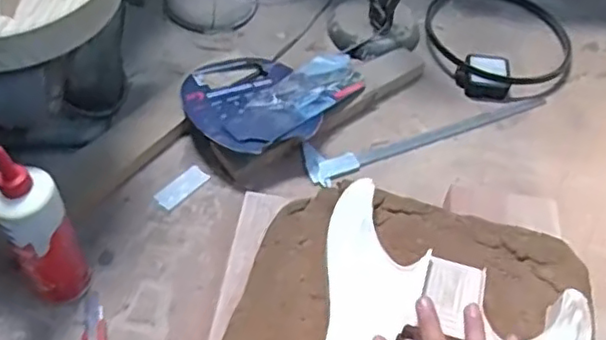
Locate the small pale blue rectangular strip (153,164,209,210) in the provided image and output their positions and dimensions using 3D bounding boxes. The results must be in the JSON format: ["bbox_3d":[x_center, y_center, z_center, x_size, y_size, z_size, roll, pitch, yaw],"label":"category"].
[{"bbox_3d":[-0.163,0.023,0.868,0.035,0.005,0.075,35,56,20],"label":"small pale blue rectangular strip"}]

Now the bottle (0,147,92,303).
[{"bbox_3d":[-0.276,0.069,0.678,0.071,0.220,0.066,1,55,-2],"label":"bottle"}]

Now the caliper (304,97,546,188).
[{"bbox_3d":[0.180,-0.050,0.923,0.365,0.009,0.061,-15,57,-12],"label":"caliper"}]

